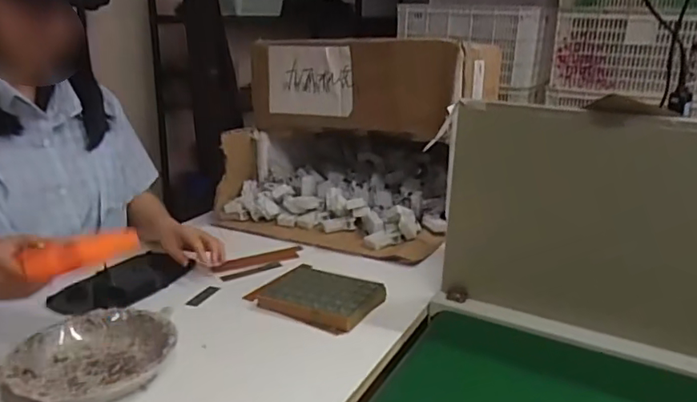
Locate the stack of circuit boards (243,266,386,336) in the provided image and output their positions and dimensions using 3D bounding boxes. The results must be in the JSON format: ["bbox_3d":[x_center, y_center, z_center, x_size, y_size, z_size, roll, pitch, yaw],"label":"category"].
[{"bbox_3d":[-0.050,0.143,0.875,0.194,0.027,0.151,13,21,32],"label":"stack of circuit boards"}]

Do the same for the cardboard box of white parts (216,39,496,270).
[{"bbox_3d":[0.013,-0.157,1.233,0.511,0.385,0.445,11,20,26],"label":"cardboard box of white parts"}]

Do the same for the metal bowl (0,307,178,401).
[{"bbox_3d":[-0.317,0.197,0.697,0.188,0.044,0.187,2,17,-1],"label":"metal bowl"}]

